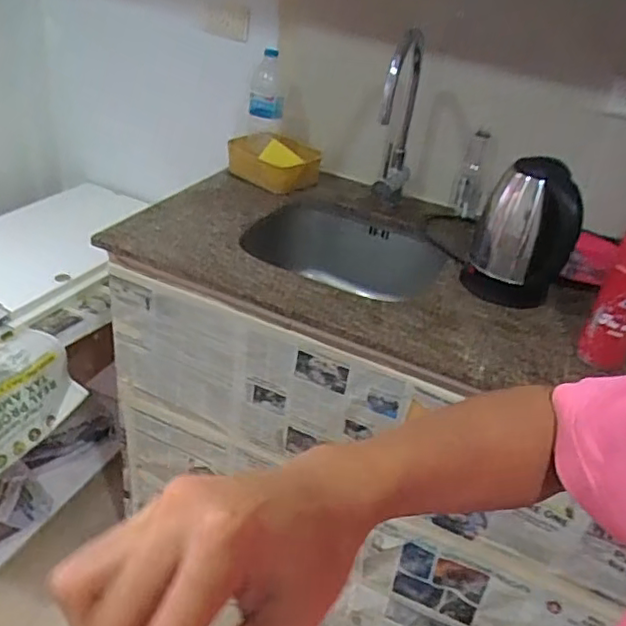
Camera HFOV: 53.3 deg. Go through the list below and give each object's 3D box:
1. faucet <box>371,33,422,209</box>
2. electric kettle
[{"bbox_3d":[0.182,-0.414,1.345,0.091,0.364,0.240,8,37,6],"label":"faucet"},{"bbox_3d":[0.371,-0.145,1.097,0.162,0.223,0.137,15,38,14],"label":"electric kettle"}]

